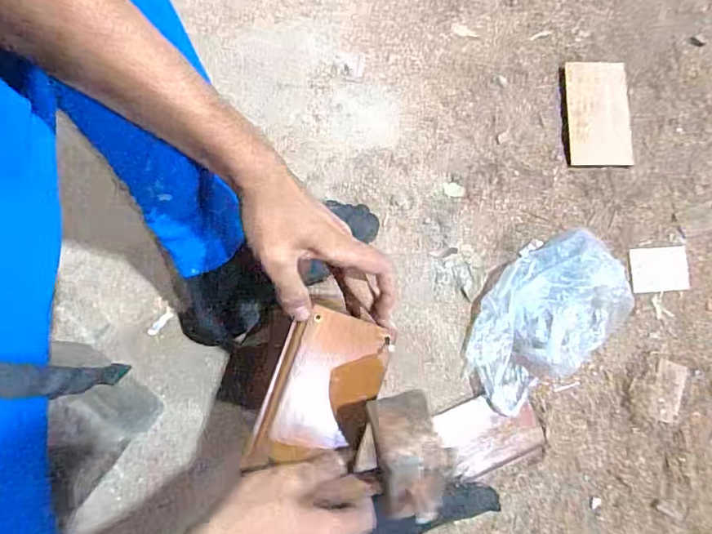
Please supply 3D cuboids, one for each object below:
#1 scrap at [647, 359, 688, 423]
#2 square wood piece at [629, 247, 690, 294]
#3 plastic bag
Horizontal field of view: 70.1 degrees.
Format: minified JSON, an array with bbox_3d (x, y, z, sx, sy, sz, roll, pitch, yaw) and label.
[{"bbox_3d":[0.387,0.155,0.632,0.039,0.008,0.074,20,77,3],"label":"scrap"},{"bbox_3d":[0.400,0.003,0.666,0.079,0.004,0.058,-4,76,-2],"label":"square wood piece"},{"bbox_3d":[0.219,0.061,0.596,0.200,0.091,0.138,-35,80,-9],"label":"plastic bag"}]

